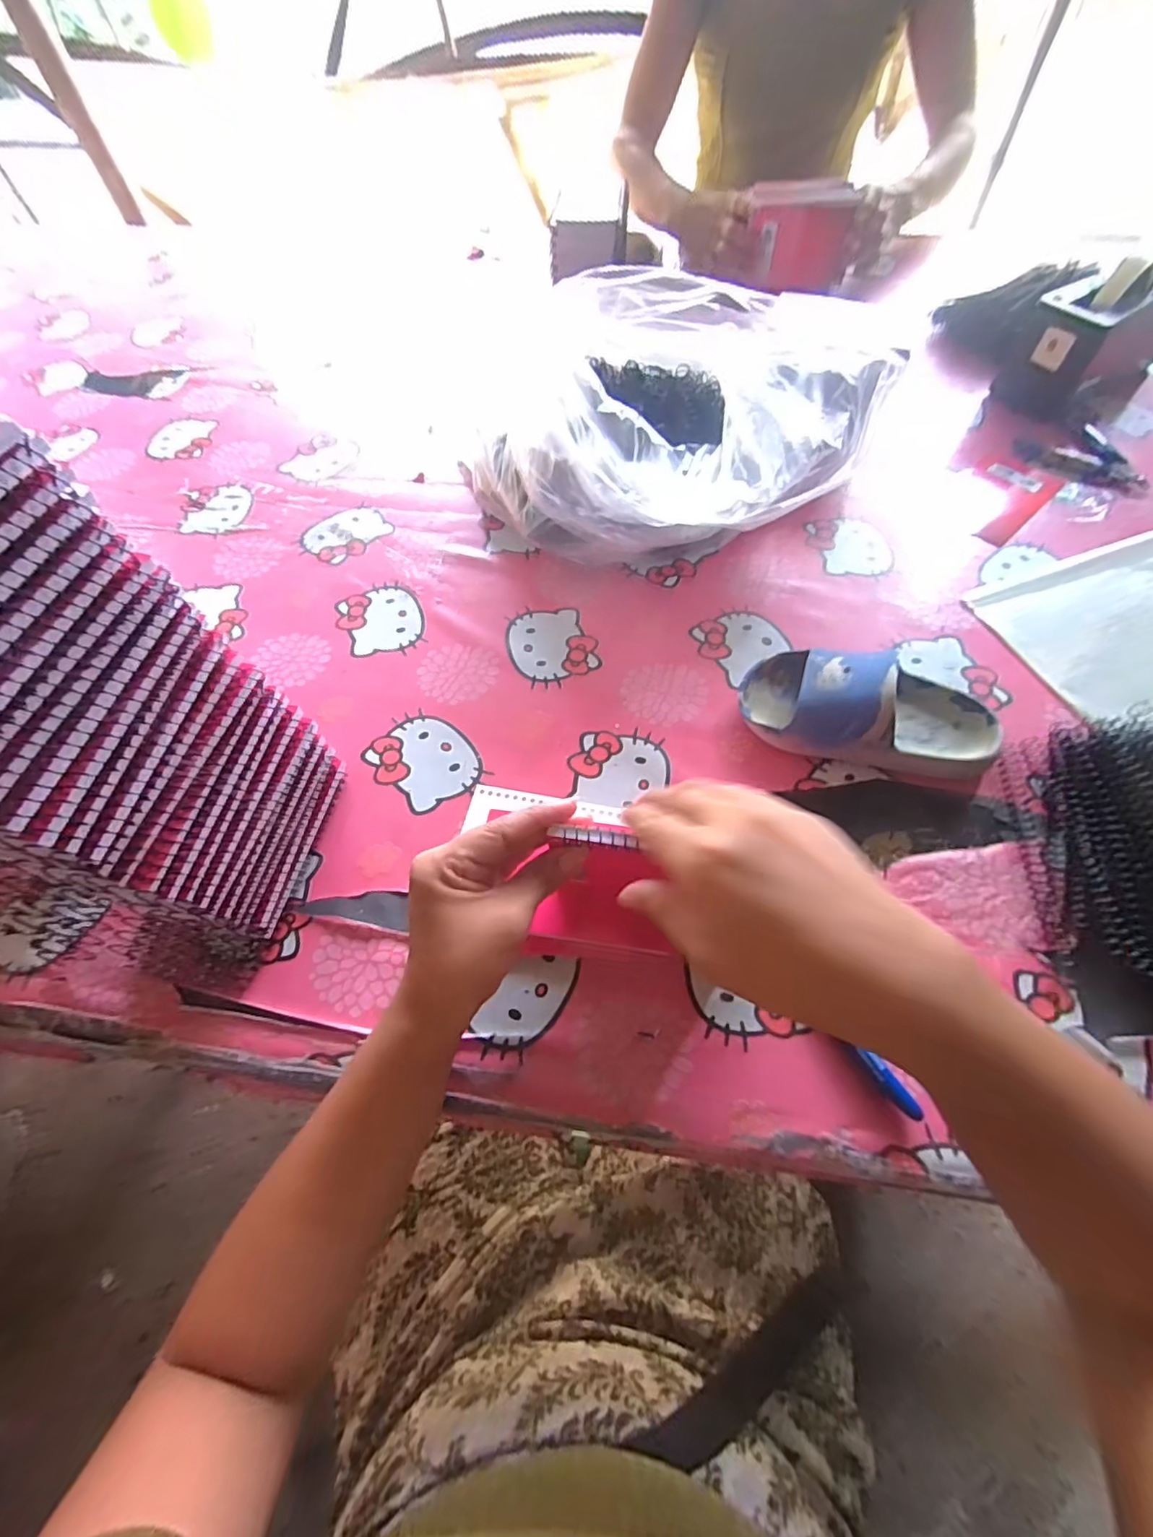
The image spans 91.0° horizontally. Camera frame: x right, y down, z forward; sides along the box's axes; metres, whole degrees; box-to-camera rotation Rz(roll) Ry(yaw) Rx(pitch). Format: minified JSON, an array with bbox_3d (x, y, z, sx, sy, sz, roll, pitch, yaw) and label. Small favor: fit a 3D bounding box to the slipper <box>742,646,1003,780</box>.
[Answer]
[{"bbox_3d":[0.210,-0.044,0.405,0.174,0.060,0.086,12,61,8],"label":"slipper"}]

